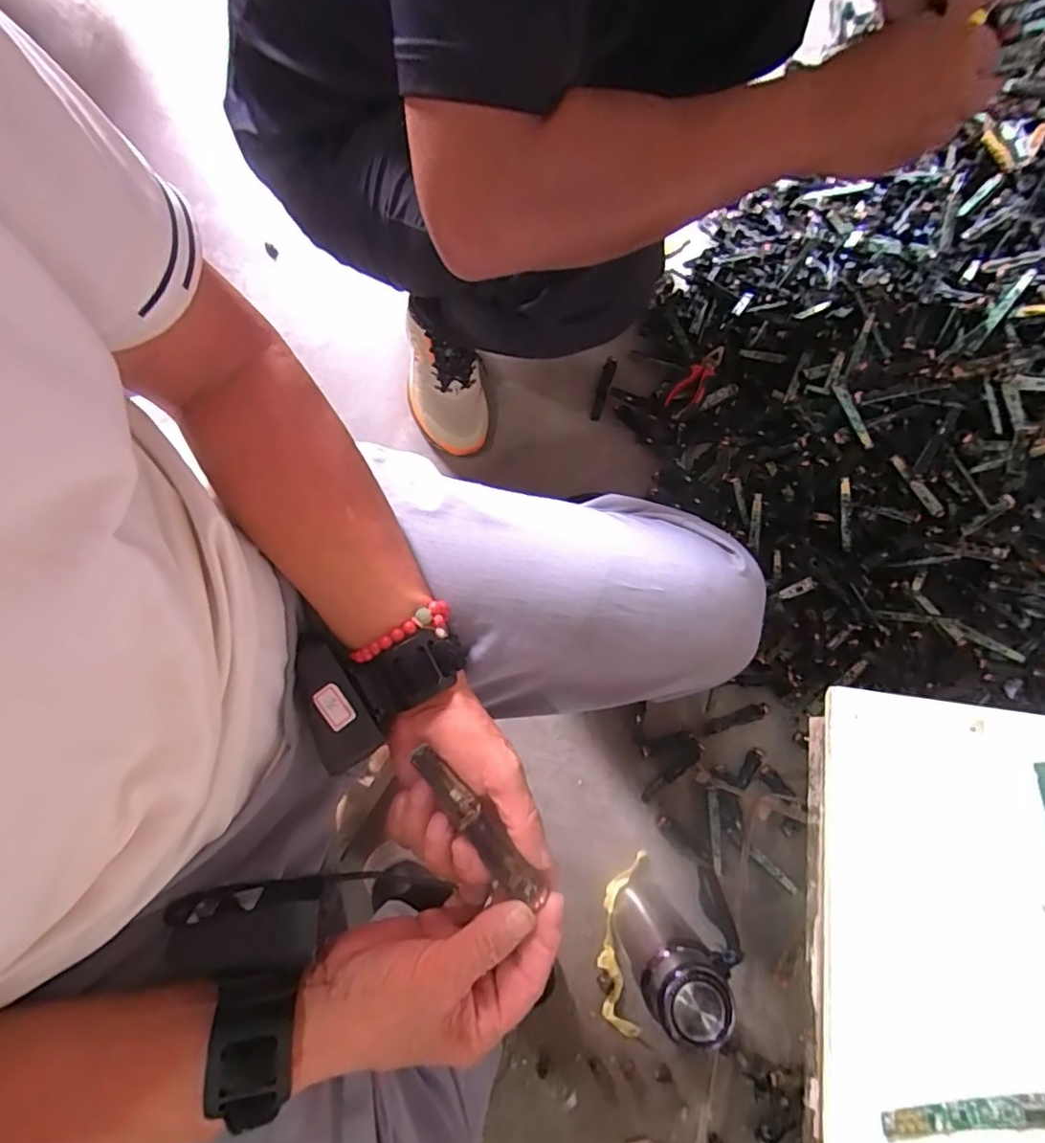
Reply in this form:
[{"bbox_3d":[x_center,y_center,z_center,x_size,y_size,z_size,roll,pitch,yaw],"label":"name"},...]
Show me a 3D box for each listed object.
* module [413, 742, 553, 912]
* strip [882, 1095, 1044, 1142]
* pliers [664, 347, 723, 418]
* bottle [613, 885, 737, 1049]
[{"bbox_3d":[-0.025,0.141,0.313,0.020,0.013,0.099,-39,89,-9],"label":"module"},{"bbox_3d":[0.224,0.266,0.275,0.095,0.005,0.015,-3,76,-1],"label":"strip"},{"bbox_3d":[0.262,-0.288,0.851,0.040,0.014,0.126,34,78,8],"label":"pliers"},{"bbox_3d":[0.152,0.399,0.593,0.086,0.228,0.071,-19,77,-5],"label":"bottle"}]

